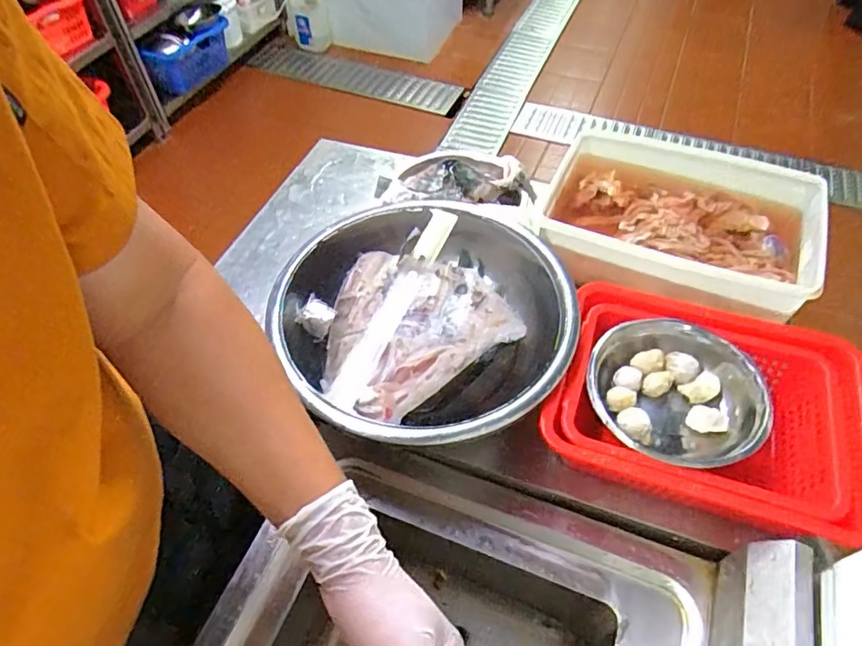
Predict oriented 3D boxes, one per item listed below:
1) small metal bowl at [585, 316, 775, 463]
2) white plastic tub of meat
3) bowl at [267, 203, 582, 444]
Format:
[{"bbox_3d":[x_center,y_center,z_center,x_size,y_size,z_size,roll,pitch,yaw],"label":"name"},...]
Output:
[{"bbox_3d":[0.261,0.079,0.600,0.174,0.062,0.175,0,52,0],"label":"small metal bowl"},{"bbox_3d":[0.339,-0.151,0.757,0.340,0.089,0.245,20,55,16],"label":"white plastic tub of meat"},{"bbox_3d":[0.002,0.002,0.678,0.337,0.109,0.334,0,52,0],"label":"bowl"}]

